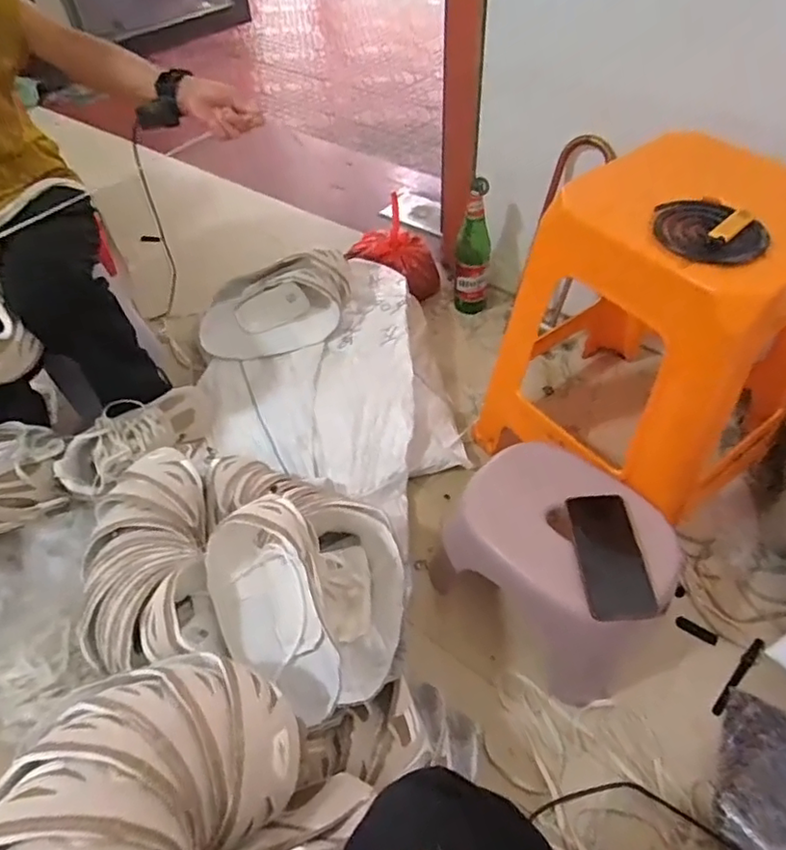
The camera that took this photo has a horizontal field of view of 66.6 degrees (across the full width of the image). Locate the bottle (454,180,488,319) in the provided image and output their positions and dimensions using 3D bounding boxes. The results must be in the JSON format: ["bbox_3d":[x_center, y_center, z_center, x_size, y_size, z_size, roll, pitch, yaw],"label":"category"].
[{"bbox_3d":[0.164,-0.357,1.211,0.065,0.279,0.081,8,51,9],"label":"bottle"}]

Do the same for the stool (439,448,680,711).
[{"bbox_3d":[0.230,0.195,0.833,0.223,0.204,0.273,-38,58,-25],"label":"stool"}]

